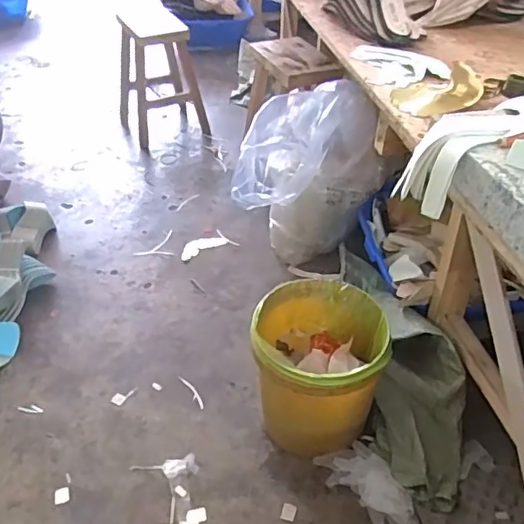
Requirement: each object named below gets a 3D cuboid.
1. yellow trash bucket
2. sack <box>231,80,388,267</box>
[{"bbox_3d":[0.117,0.233,1.177,0.255,0.283,0.255,0,39,0],"label":"yellow trash bucket"},{"bbox_3d":[0.108,-0.282,1.638,0.405,0.504,0.350,-5,40,-6],"label":"sack"}]

